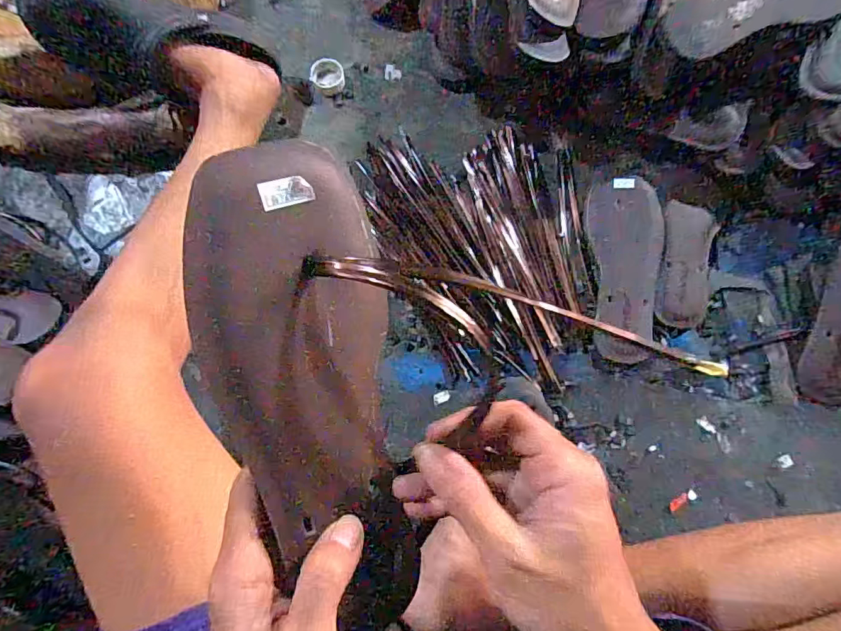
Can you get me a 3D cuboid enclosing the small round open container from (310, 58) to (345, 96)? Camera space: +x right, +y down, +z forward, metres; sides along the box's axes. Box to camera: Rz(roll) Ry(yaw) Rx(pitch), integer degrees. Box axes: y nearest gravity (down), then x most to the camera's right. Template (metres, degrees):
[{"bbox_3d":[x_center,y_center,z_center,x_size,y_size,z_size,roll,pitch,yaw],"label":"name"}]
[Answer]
[{"bbox_3d":[-0.120,-0.307,0.629,0.043,0.017,0.046,0,79,-2],"label":"small round open container"}]

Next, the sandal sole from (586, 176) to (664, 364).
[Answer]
[{"bbox_3d":[0.253,-0.058,0.586,0.083,0.018,0.220,0,78,-1],"label":"sandal sole"}]

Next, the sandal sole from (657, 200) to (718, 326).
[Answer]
[{"bbox_3d":[0.325,-0.061,0.589,0.065,0.017,0.146,8,78,1],"label":"sandal sole"}]

